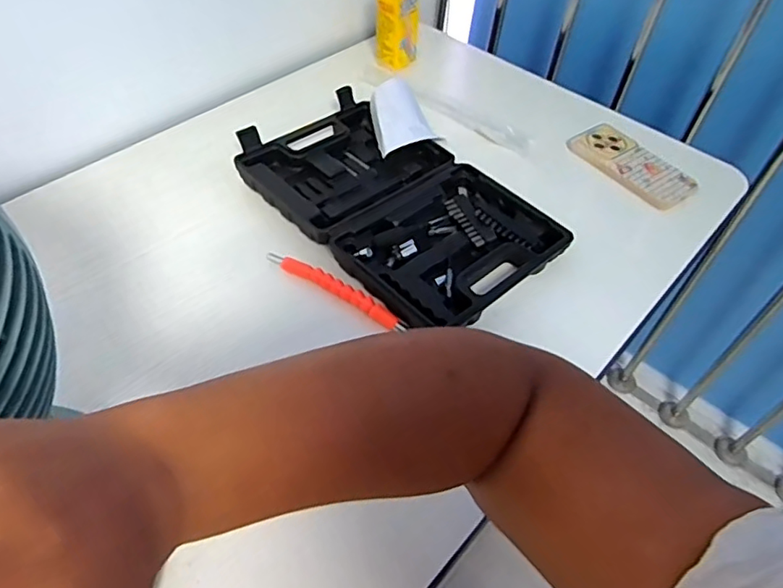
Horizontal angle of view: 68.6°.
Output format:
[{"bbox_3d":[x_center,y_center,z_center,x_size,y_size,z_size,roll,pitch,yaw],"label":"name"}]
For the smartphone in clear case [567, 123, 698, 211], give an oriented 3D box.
[{"bbox_3d":[0.306,-0.165,0.731,0.072,0.019,0.153,-27,56,-25],"label":"smartphone in clear case"}]

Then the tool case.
[{"bbox_3d":[0.003,-0.104,0.641,0.208,0.033,0.336,-34,59,-29],"label":"tool case"}]

